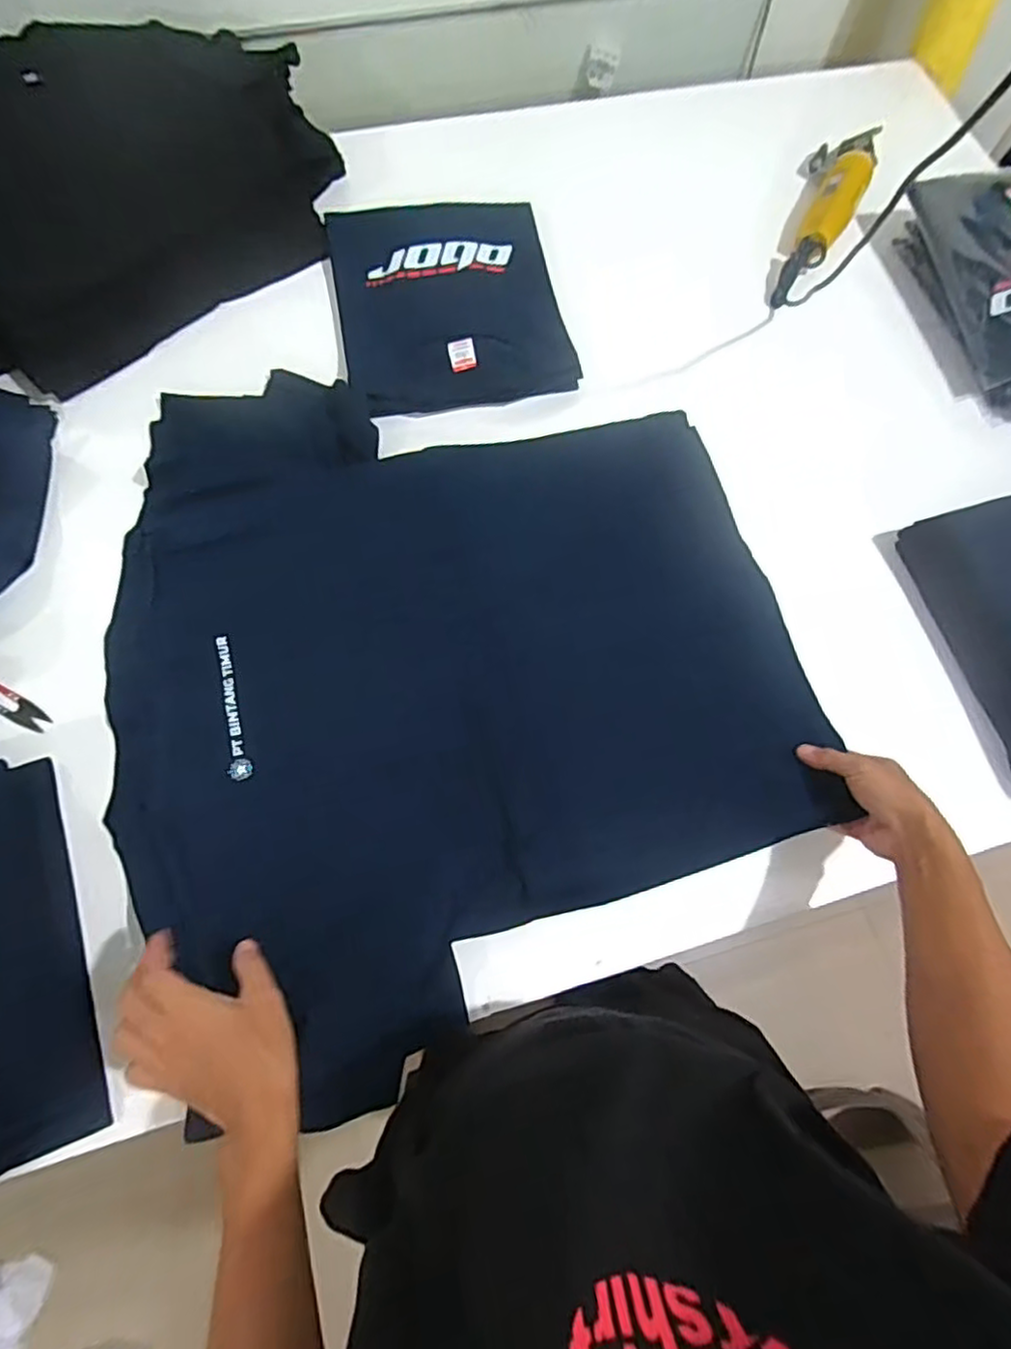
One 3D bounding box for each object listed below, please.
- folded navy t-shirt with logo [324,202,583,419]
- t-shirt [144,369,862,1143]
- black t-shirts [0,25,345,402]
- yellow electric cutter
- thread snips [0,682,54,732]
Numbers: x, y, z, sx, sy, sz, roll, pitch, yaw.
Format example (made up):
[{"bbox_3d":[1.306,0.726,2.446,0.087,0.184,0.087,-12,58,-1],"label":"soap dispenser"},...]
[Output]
[{"bbox_3d":[-0.073,-0.486,0.814,0.279,0.029,0.321,-10,72,-7],"label":"folded navy t-shirt with logo"},{"bbox_3d":[-0.034,-0.028,0.684,0.670,0.059,0.724,-14,77,-7],"label":"t-shirt"},{"bbox_3d":[-0.495,-0.593,0.778,0.588,0.182,0.280,-40,77,-15],"label":"black t-shirts"},{"bbox_3d":[0.453,-0.660,0.896,0.085,0.074,0.341,26,71,6],"label":"yellow electric cutter"},{"bbox_3d":[-0.522,0.023,0.643,0.115,0.008,0.026,26,71,6],"label":"thread snips"}]

